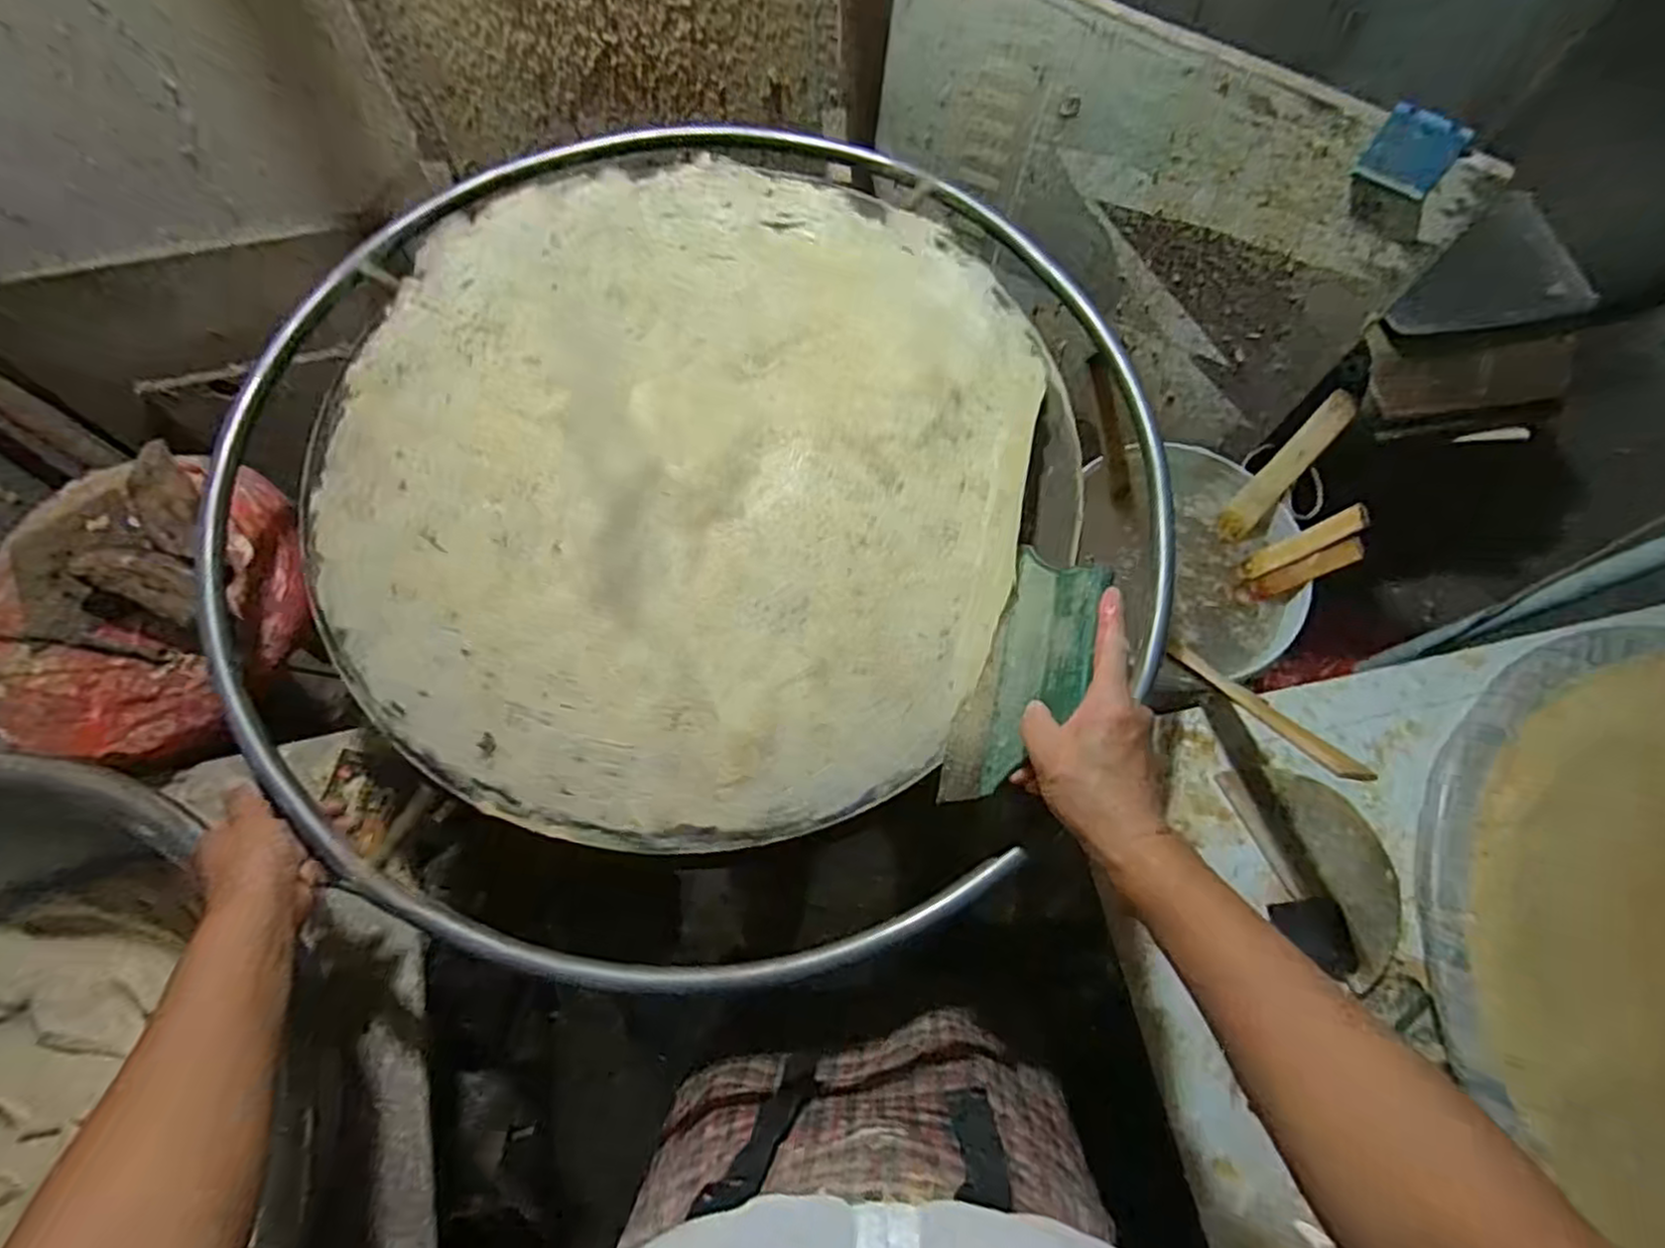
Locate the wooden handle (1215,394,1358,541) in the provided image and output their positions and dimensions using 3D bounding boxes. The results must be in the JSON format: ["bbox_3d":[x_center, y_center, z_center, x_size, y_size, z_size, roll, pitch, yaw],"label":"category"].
[{"bbox_3d":[0.494,-0.169,0.780,0.013,0.175,0.035,-2,43,-46],"label":"wooden handle"}]

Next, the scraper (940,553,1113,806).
[{"bbox_3d":[0.132,0.042,0.491,0.009,0.099,0.184,23,87,-25],"label":"scraper"}]

